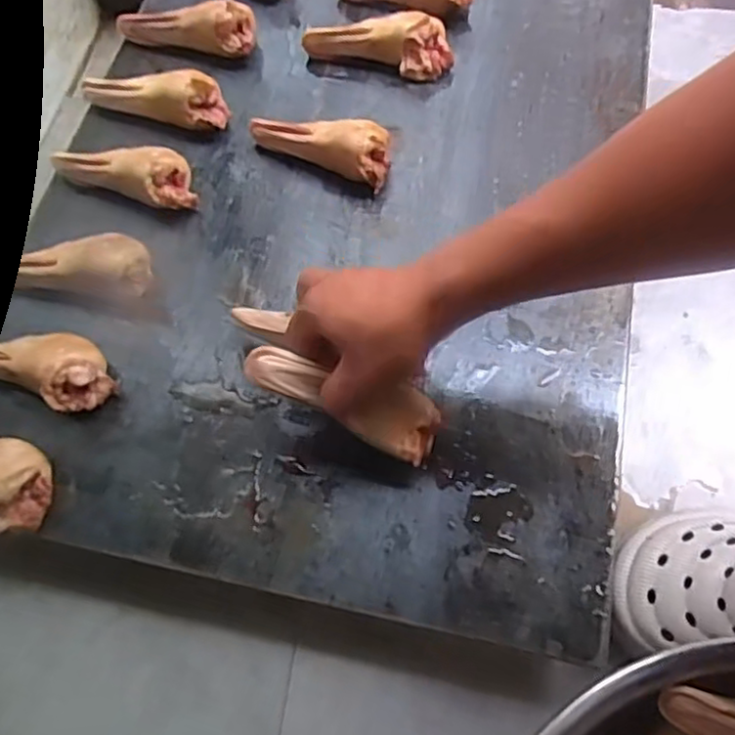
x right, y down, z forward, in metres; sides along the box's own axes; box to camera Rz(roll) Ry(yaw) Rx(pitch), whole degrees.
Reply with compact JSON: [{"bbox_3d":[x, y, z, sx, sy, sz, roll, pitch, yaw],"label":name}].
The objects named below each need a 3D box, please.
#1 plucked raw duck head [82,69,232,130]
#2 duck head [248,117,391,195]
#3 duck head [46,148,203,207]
[{"bbox_3d":[-0.187,-0.240,0.604,0.131,0.049,0.032,19,67,12],"label":"plucked raw duck head"},{"bbox_3d":[-0.039,-0.194,0.582,0.135,0.039,0.045,26,69,15],"label":"duck head"},{"bbox_3d":[-0.200,-0.167,0.576,0.126,0.045,0.048,19,67,12],"label":"duck head"}]

